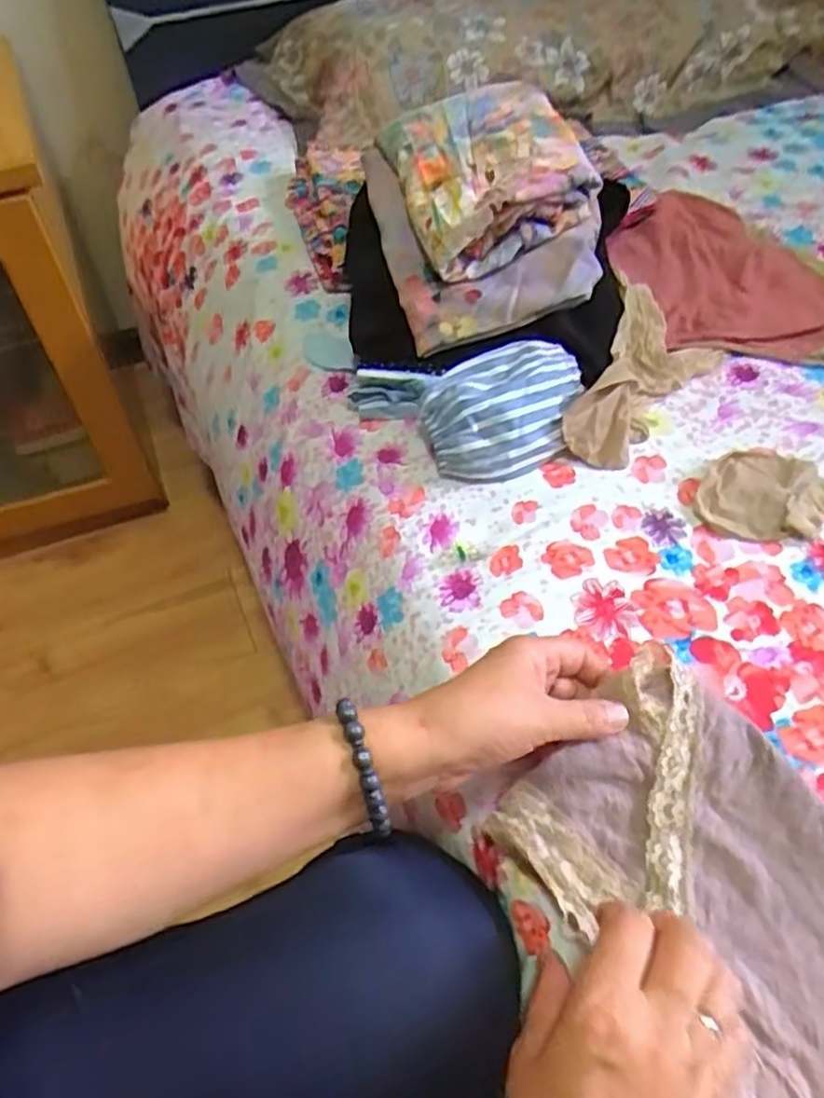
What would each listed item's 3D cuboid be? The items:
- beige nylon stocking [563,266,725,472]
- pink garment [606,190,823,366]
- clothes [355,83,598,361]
[{"bbox_3d":[0.194,-0.148,0.604,0.096,0.057,0.202,14,56,18],"label":"beige nylon stocking"},{"bbox_3d":[0.304,-0.249,0.668,0.228,0.022,0.237,-4,49,2],"label":"pink garment"},{"bbox_3d":[0.053,-0.279,0.618,0.156,0.120,0.226,-11,50,-4],"label":"clothes"}]

